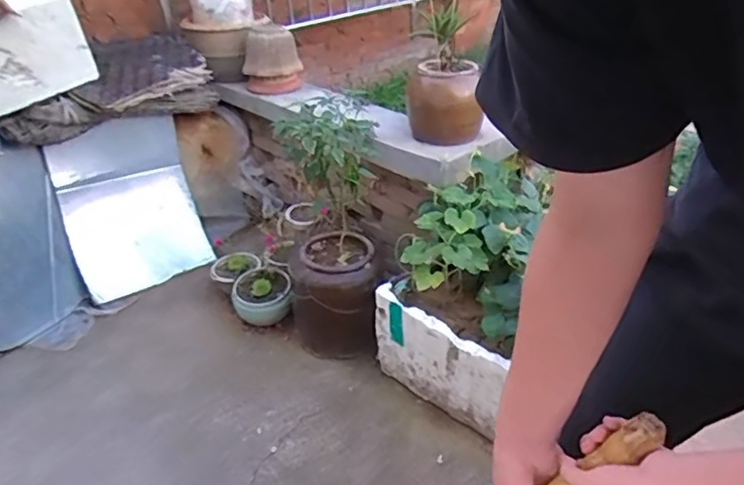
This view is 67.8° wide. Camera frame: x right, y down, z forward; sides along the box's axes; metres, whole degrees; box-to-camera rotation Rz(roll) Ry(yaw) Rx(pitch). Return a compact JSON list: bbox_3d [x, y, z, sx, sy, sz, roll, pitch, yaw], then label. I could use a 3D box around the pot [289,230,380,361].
[{"bbox_3d":[-0.109,0.152,1.626,0.243,0.267,0.246,-7,32,-7],"label":"pot"}]

